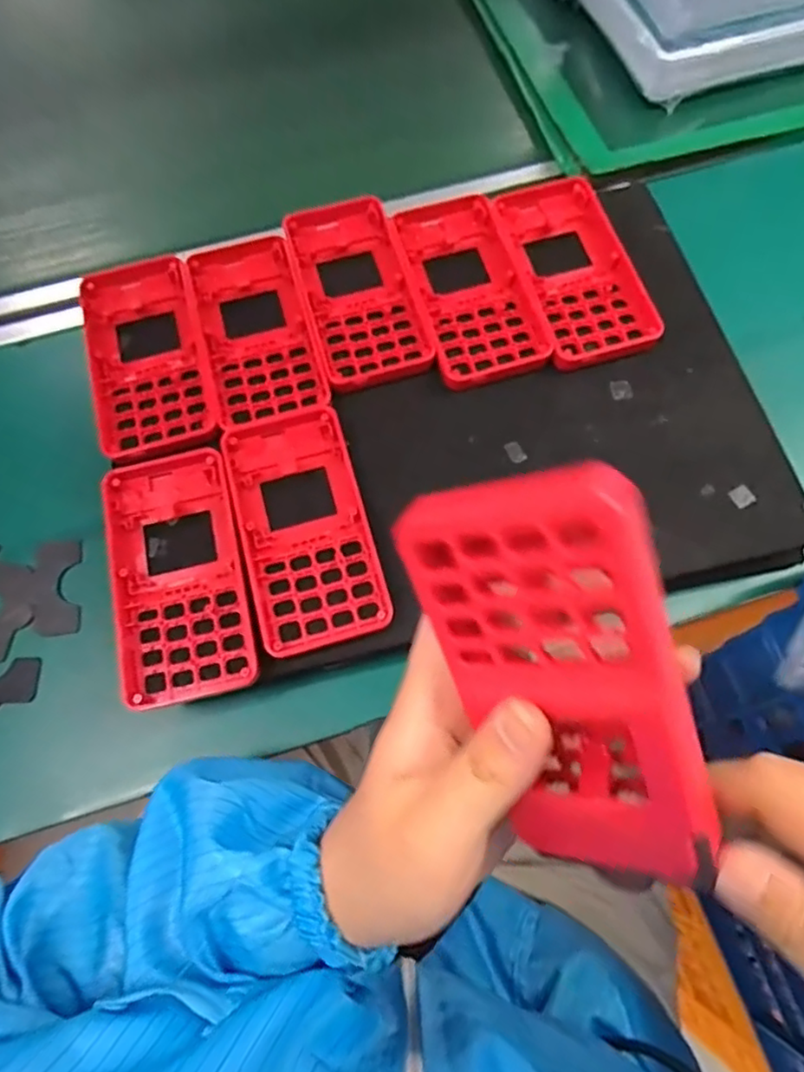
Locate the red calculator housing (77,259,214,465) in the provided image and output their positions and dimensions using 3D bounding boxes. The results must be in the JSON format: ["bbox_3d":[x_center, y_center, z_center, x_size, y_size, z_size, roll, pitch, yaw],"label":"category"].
[{"bbox_3d":[-0.146,-0.105,0.355,0.059,0.015,0.130,-15,69,-5],"label":"red calculator housing"}]

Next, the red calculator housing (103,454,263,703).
[{"bbox_3d":[-0.111,0.016,0.309,0.058,0.016,0.126,-13,69,-4],"label":"red calculator housing"}]

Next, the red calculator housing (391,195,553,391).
[{"bbox_3d":[0.039,-0.147,0.366,0.062,0.014,0.128,-14,69,-4],"label":"red calculator housing"}]

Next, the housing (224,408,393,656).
[{"bbox_3d":[-0.050,-0.006,0.318,0.062,0.016,0.123,-15,69,-4],"label":"housing"}]

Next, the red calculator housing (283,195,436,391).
[{"bbox_3d":[-0.027,-0.146,0.366,0.061,0.017,0.124,-16,69,-5],"label":"red calculator housing"}]

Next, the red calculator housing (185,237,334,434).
[{"bbox_3d":[-0.086,-0.123,0.360,0.060,0.014,0.128,-16,69,-5],"label":"red calculator housing"}]

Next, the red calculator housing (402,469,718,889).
[{"bbox_3d":[0.047,0.043,0.173,0.062,0.127,0.011,-8,22,35],"label":"red calculator housing"}]

